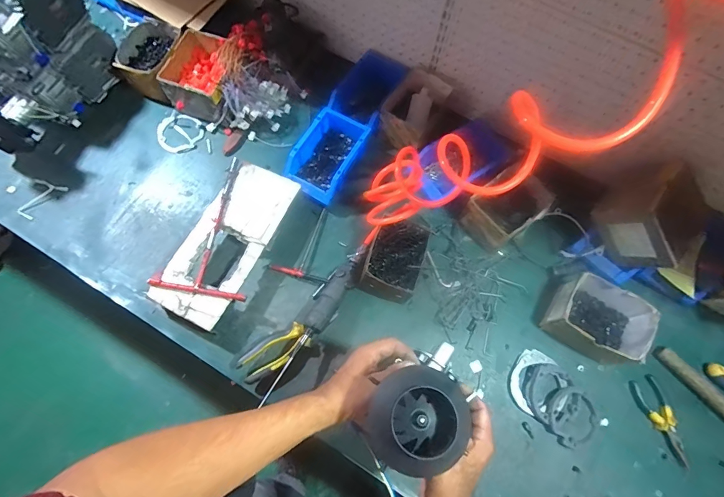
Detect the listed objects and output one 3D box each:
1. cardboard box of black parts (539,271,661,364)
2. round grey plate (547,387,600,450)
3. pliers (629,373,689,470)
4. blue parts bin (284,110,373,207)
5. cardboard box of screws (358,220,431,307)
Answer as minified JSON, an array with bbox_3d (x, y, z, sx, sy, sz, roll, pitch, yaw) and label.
[{"bbox_3d":[0.432,0.132,0.713,0.147,0.096,0.114,29,72,8],"label":"cardboard box of black parts"},{"bbox_3d":[0.381,0.303,0.696,0.095,0.007,0.091,1,70,-2],"label":"round grey plate"},{"bbox_3d":[0.541,0.314,0.697,0.048,0.019,0.155,-13,71,-7],"label":"pliers"},{"bbox_3d":[-0.075,-0.201,0.835,0.133,0.072,0.202,29,72,8],"label":"blue parts bin"},{"bbox_3d":[0.065,0.022,0.742,0.104,0.091,0.150,23,71,6],"label":"cardboard box of screws"}]

